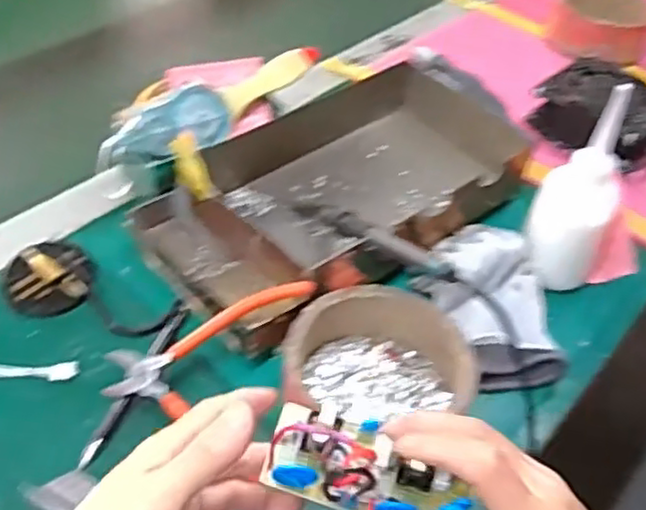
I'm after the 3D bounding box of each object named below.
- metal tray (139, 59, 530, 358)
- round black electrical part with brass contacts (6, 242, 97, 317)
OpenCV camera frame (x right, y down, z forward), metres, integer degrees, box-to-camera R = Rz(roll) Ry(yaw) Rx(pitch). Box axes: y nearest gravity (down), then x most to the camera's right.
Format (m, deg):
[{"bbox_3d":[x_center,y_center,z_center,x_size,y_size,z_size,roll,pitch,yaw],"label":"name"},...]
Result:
[{"bbox_3d":[0.012,-0.063,0.604,0.336,0.065,0.203,-27,54,-29],"label":"metal tray"},{"bbox_3d":[-0.211,0.017,0.530,0.063,0.020,0.056,-18,50,-23],"label":"round black electrical part with brass contacts"}]

